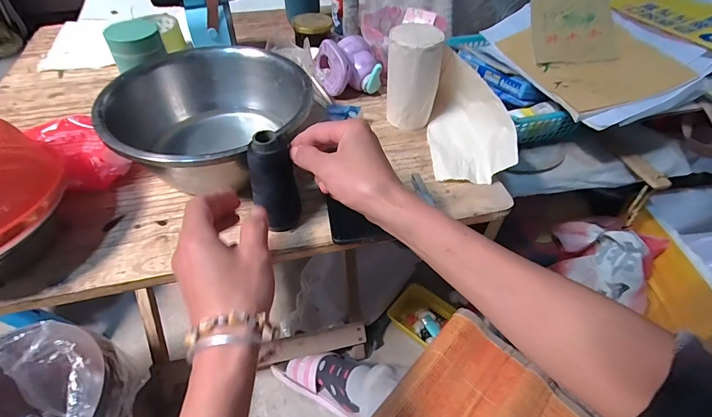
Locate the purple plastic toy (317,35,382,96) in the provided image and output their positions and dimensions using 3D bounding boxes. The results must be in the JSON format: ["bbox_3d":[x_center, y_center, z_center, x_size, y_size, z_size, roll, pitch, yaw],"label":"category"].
[{"bbox_3d":[-0.012,-0.214,0.577,0.090,0.063,0.072,-9,47,-8],"label":"purple plastic toy"}]

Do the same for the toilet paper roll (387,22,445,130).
[{"bbox_3d":[0.075,-0.168,0.508,0.068,0.124,0.054,7,47,7],"label":"toilet paper roll"}]

